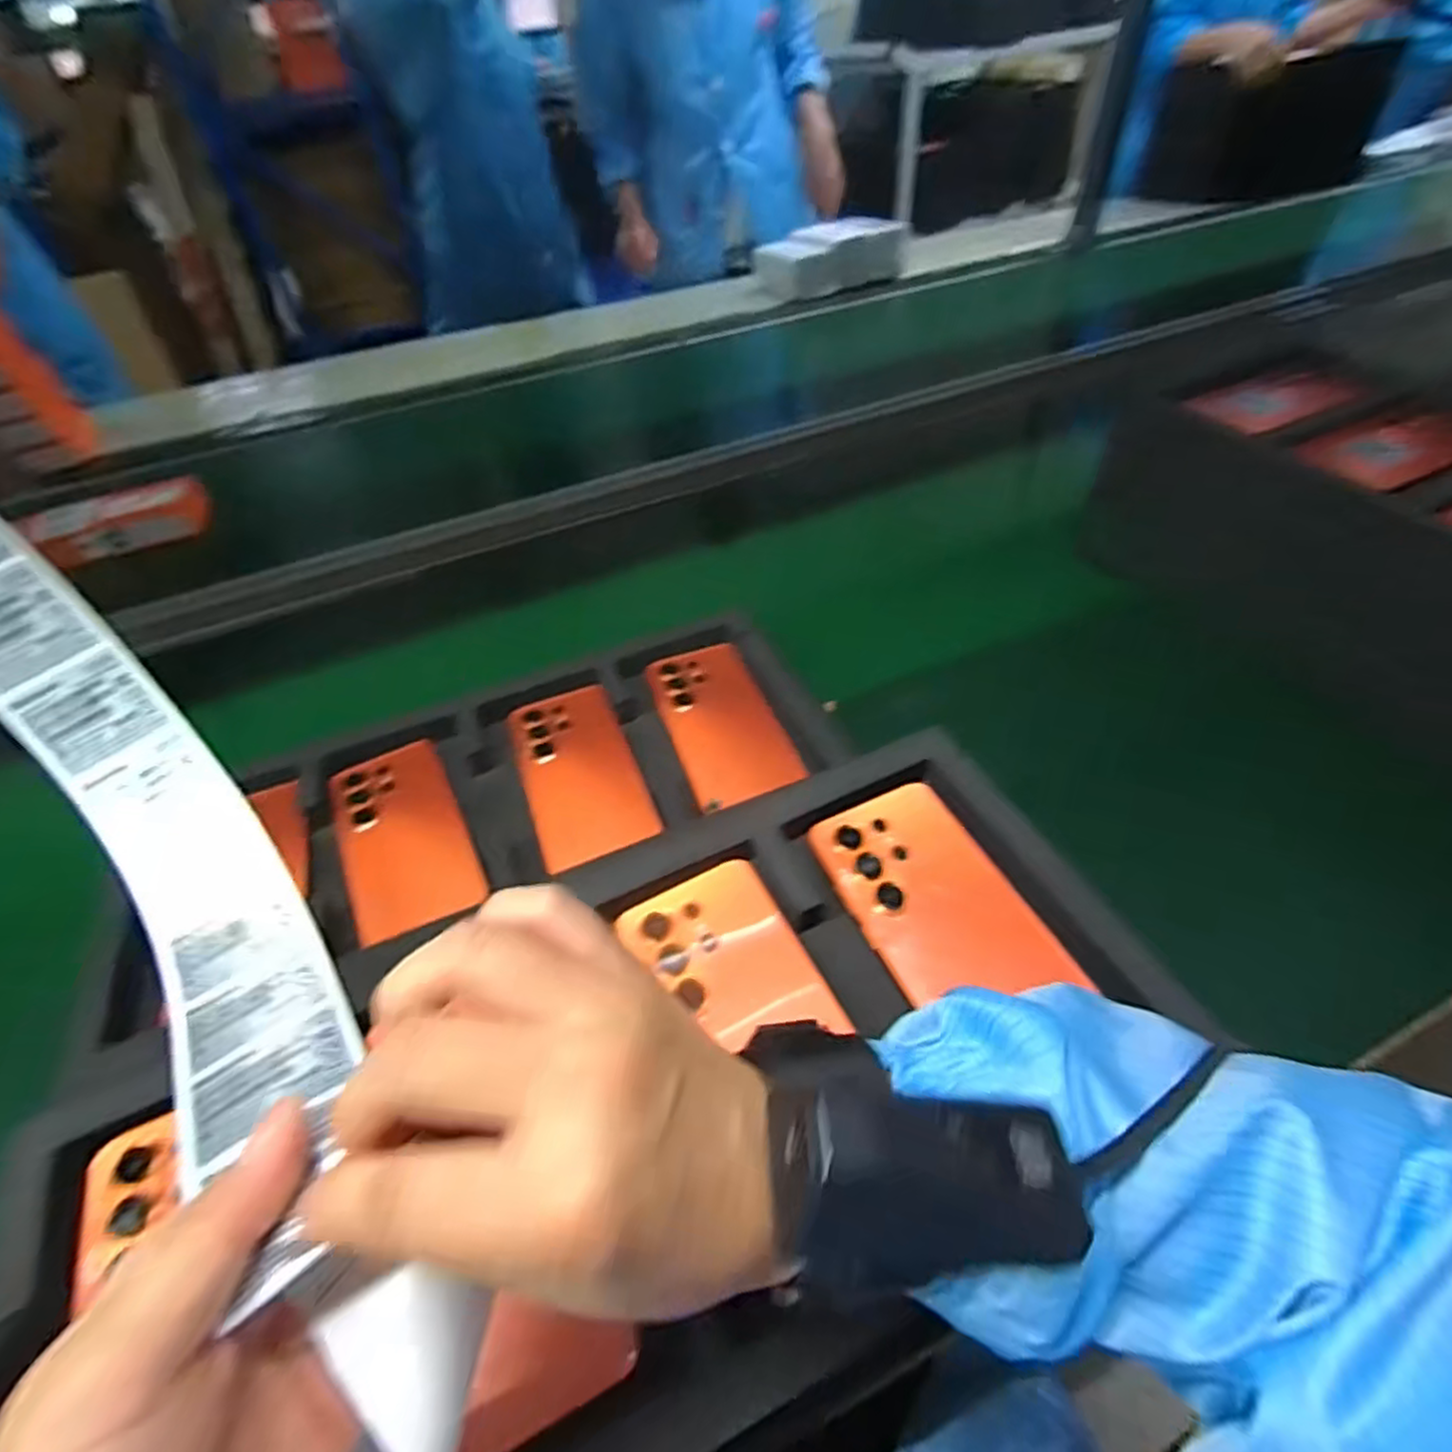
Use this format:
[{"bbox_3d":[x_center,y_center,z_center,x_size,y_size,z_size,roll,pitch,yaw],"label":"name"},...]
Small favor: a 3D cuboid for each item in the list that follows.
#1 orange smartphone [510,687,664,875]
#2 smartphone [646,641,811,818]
[{"bbox_3d":[-0.108,0.031,0.522,0.078,0.006,0.162,-20,49,-11],"label":"orange smartphone"},{"bbox_3d":[-0.004,-0.007,0.551,0.082,0.012,0.166,-17,49,-9],"label":"smartphone"}]

